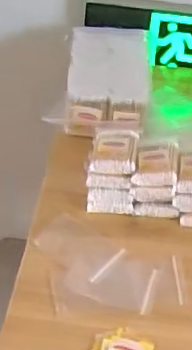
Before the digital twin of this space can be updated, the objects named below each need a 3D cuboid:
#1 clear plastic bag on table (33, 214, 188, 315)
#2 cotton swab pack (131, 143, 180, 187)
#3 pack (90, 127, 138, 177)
[{"bbox_3d":[0.017,0.104,0.696,0.165,0.016,0.128,1,40,-3],"label":"clear plastic bag on table"},{"bbox_3d":[0.077,-0.017,0.755,0.053,0.026,0.069,7,40,4],"label":"cotton swab pack"},{"bbox_3d":[0.025,-0.036,0.768,0.058,0.024,0.080,7,40,4],"label":"pack"}]

